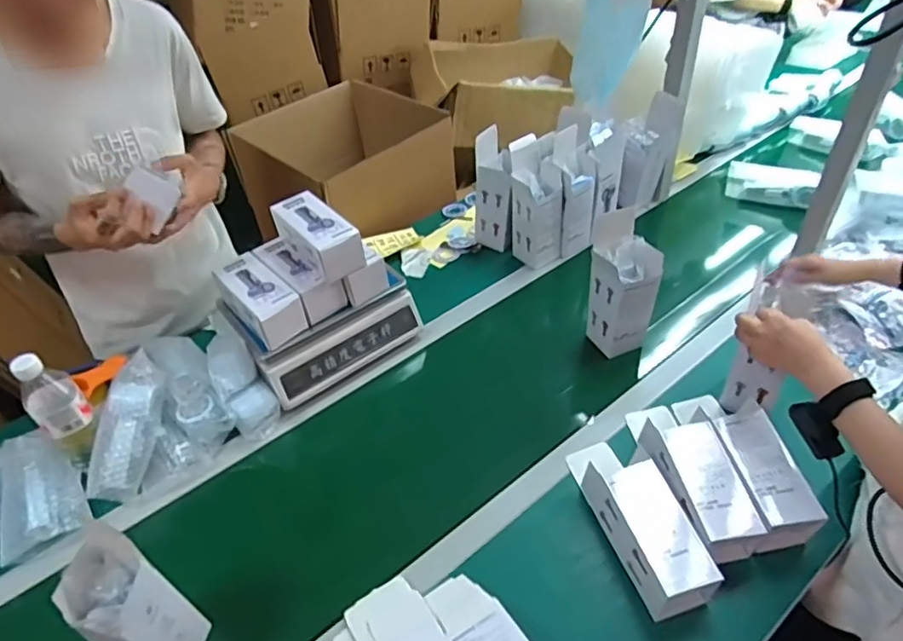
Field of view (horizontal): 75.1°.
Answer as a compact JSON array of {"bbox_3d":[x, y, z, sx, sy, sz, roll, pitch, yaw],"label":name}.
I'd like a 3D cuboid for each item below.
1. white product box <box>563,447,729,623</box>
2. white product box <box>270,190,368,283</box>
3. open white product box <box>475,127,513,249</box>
[{"bbox_3d":[0.238,0.248,0.760,0.080,0.080,0.250,-14,44,-9],"label":"white product box"},{"bbox_3d":[-0.216,-0.137,0.942,0.080,0.065,0.172,-32,49,-26],"label":"white product box"},{"bbox_3d":[0.096,-0.256,1.207,0.086,0.252,0.063,19,48,24],"label":"open white product box"}]

